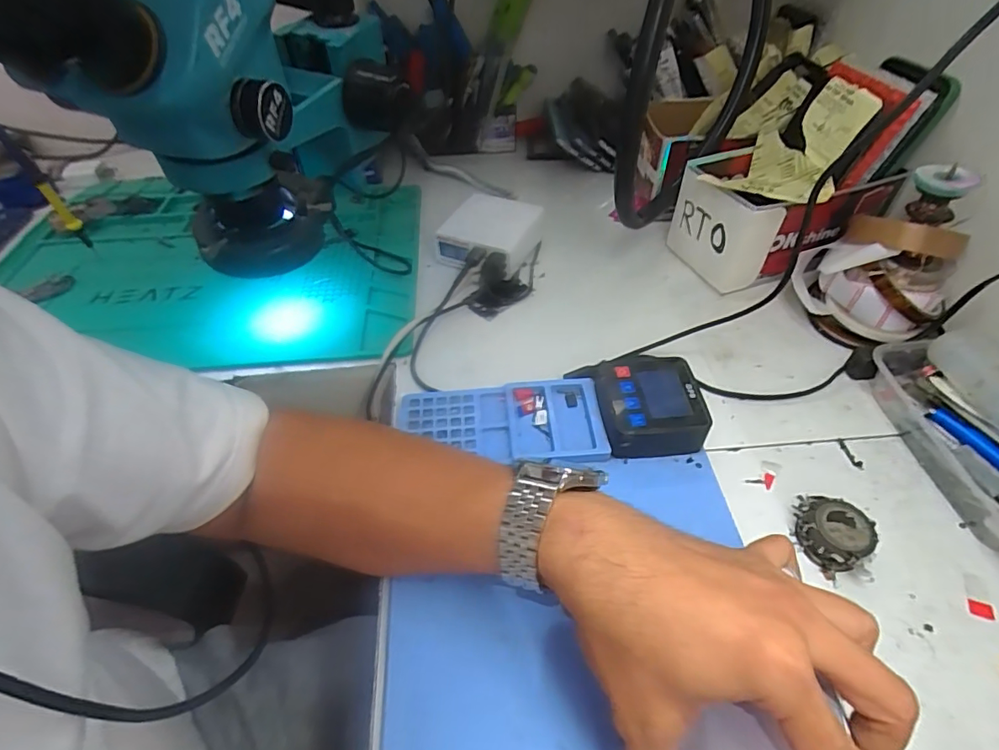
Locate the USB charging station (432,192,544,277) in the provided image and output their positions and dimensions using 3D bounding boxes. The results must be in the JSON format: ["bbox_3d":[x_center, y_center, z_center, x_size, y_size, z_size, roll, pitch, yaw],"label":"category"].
[{"bbox_3d":[-0.008,-0.148,0.547,0.085,0.042,0.092,20,51,18],"label":"USB charging station"}]

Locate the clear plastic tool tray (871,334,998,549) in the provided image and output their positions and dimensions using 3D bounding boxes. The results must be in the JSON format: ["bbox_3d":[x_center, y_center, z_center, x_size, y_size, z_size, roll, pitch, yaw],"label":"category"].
[{"bbox_3d":[0.347,0.040,0.356,0.088,0.059,0.167,-5,47,-3],"label":"clear plastic tool tray"}]

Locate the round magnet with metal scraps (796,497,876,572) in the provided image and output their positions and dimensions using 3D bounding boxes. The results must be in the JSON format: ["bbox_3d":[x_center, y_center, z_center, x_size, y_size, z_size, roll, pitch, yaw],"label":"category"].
[{"bbox_3d":[0.209,0.101,0.327,0.042,0.023,0.042,-1,47,1],"label":"round magnet with metal scraps"}]

